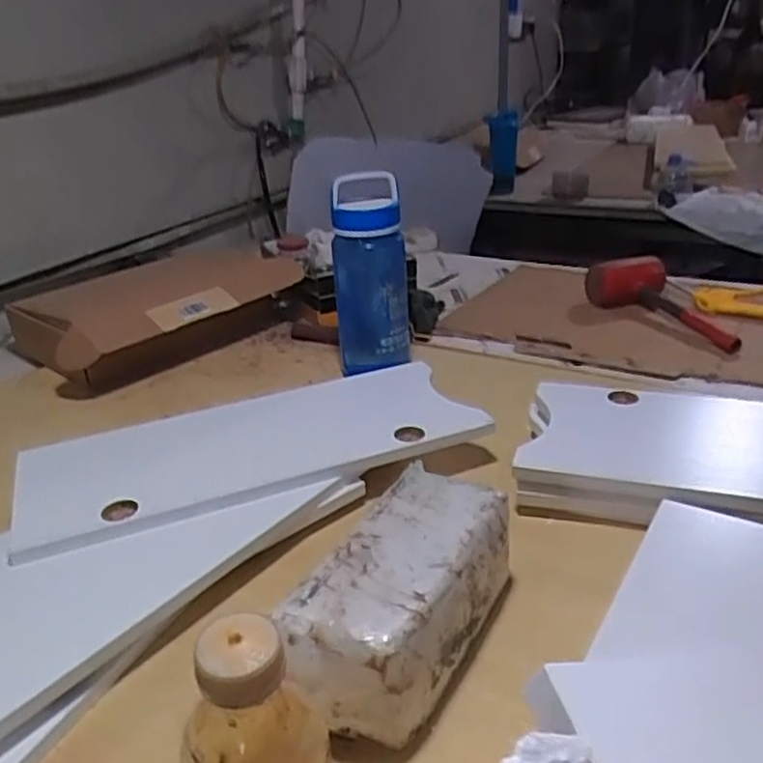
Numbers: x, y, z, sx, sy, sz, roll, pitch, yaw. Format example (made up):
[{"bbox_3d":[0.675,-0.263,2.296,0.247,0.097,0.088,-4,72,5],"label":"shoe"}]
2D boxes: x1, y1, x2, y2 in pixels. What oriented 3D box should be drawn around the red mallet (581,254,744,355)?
[{"bbox_3d":[0.499,-0.131,1.254,0.174,0.096,0.292,-6,26,-4],"label":"red mallet"}]

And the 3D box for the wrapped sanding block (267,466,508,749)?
[{"bbox_3d":[0.019,0.173,0.555,0.098,0.105,0.208,11,30,28],"label":"wrapped sanding block"}]

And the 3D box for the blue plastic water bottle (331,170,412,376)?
[{"bbox_3d":[-0.016,-0.140,1.013,0.105,0.290,0.082,-5,26,-1],"label":"blue plastic water bottle"}]

